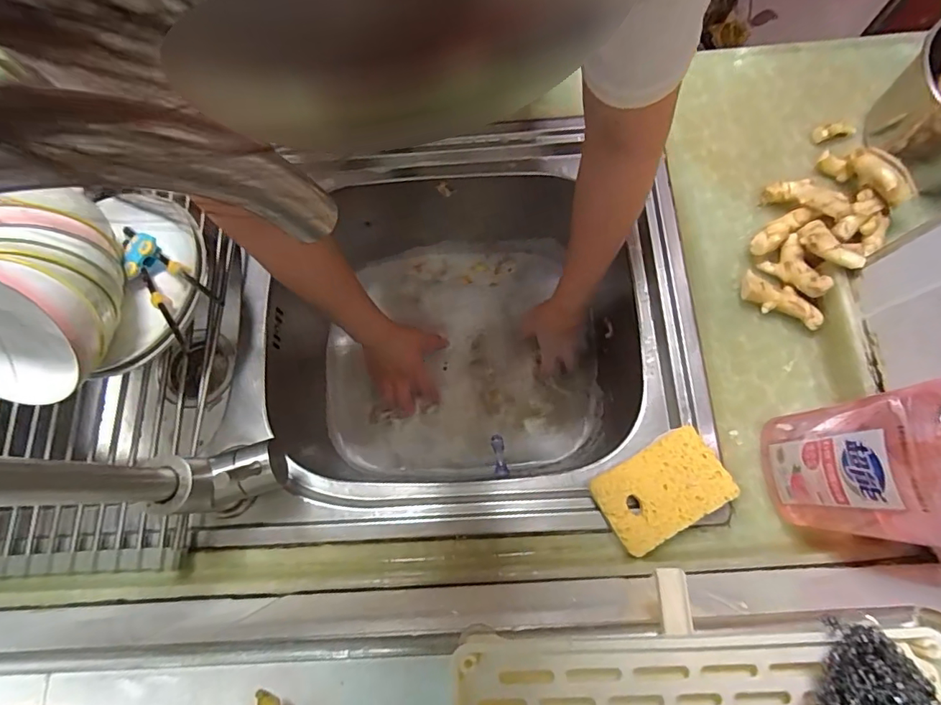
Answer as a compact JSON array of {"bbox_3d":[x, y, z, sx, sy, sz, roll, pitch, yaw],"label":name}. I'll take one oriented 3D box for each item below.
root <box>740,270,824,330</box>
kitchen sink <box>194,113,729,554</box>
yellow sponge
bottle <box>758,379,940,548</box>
[{"bbox_3d":[0.289,-0.048,0.450,0.071,0.026,0.030,26,77,7],"label":"root"},{"bbox_3d":[-0.017,-0.007,0.565,0.460,0.209,0.393,-3,75,0],"label":"kitchen sink"},{"bbox_3d":[0.163,0.116,0.410,0.106,0.018,0.068,-30,77,-7],"label":"yellow sponge"},{"bbox_3d":[0.285,0.069,0.294,0.089,0.266,0.092,2,75,1],"label":"bottle"}]

